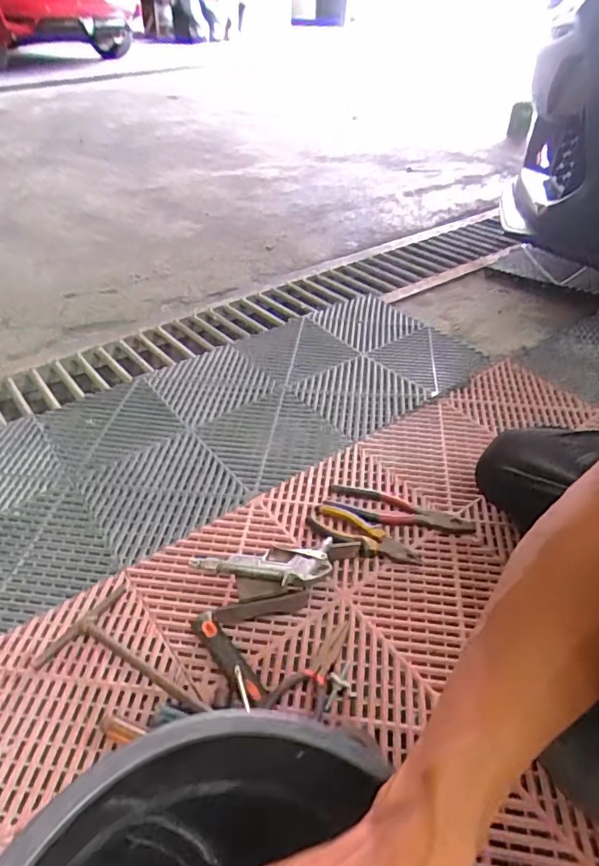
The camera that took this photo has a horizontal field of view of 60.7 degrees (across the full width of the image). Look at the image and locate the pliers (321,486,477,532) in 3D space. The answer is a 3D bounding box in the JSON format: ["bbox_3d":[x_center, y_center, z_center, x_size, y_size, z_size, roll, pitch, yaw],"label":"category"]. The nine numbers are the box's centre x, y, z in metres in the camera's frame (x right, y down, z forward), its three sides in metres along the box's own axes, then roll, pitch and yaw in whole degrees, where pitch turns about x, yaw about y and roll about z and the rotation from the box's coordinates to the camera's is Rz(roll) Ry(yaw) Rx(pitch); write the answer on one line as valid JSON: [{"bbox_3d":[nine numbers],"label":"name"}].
[{"bbox_3d":[0.137,0.112,0.713,0.199,0.021,0.057,14,42,16],"label":"pliers"}]

